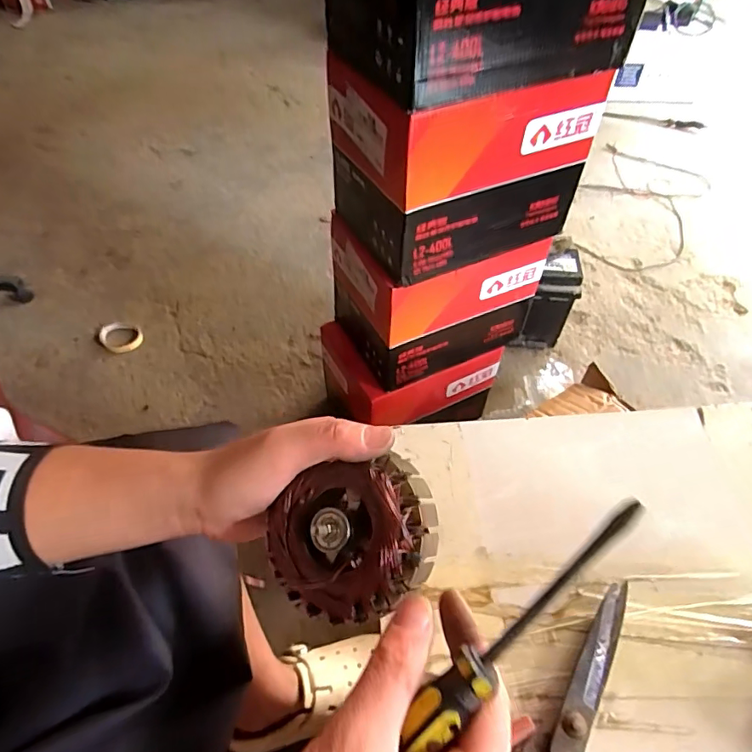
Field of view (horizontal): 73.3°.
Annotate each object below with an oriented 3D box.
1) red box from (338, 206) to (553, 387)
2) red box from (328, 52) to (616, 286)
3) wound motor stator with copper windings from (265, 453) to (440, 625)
[{"bbox_3d":[0.080,-0.141,0.760,0.247,0.205,0.195,-22,54,-15],"label":"red box"},{"bbox_3d":[0.095,-0.266,0.596,0.250,0.190,0.183,-22,54,-15],"label":"red box"},{"bbox_3d":[-0.015,0.086,0.260,0.087,0.040,0.074,-21,68,19],"label":"wound motor stator with copper windings"}]

